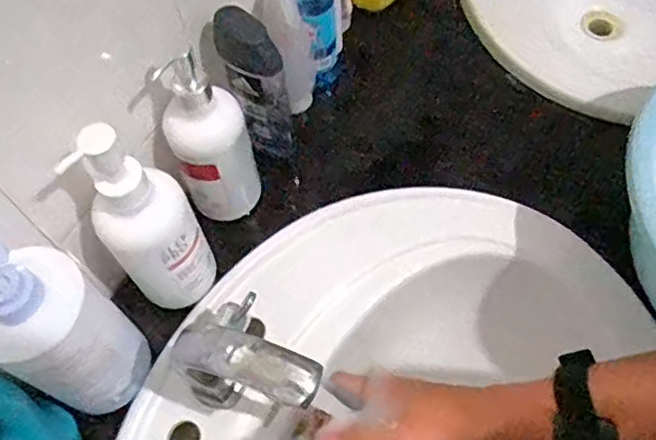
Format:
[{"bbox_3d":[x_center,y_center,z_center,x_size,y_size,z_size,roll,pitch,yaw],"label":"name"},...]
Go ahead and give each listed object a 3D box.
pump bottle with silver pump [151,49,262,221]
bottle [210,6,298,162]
[{"bbox_3d":[-0.103,-0.070,0.556,0.069,0.181,0.061,-16,62,-6],"label":"pump bottle with silver pump"},{"bbox_3d":[-0.066,-0.118,0.594,0.053,0.176,0.046,-16,62,-6],"label":"bottle"}]

